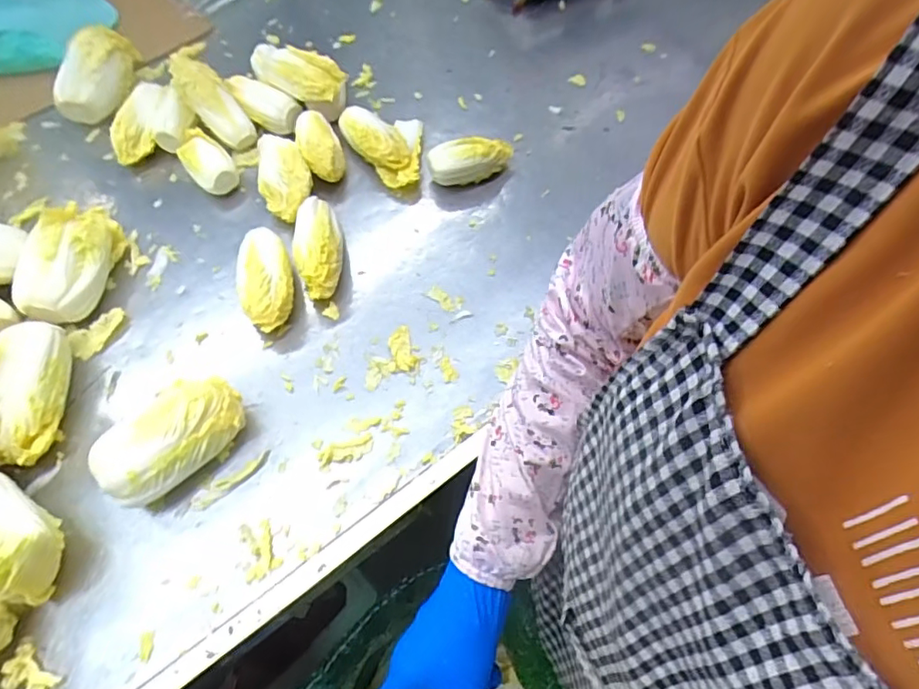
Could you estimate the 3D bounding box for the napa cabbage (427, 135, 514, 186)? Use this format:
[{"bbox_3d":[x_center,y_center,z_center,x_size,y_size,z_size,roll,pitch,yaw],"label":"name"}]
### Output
[{"bbox_3d":[0.014,-0.225,0.689,0.103,0.045,0.038,-7,60,-2],"label":"napa cabbage"}]

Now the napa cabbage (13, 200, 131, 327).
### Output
[{"bbox_3d":[-0.425,-0.096,0.626,0.066,0.071,0.152,7,60,6],"label":"napa cabbage"}]

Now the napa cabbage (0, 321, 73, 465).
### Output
[{"bbox_3d":[-0.420,0.048,0.557,0.060,0.058,0.138,-11,60,-4],"label":"napa cabbage"}]

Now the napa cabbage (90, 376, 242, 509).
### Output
[{"bbox_3d":[-0.264,0.082,0.524,0.130,0.067,0.080,-41,66,-19],"label":"napa cabbage"}]

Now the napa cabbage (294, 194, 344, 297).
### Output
[{"bbox_3d":[-0.157,-0.105,0.635,0.053,0.056,0.118,-10,60,-3],"label":"napa cabbage"}]

